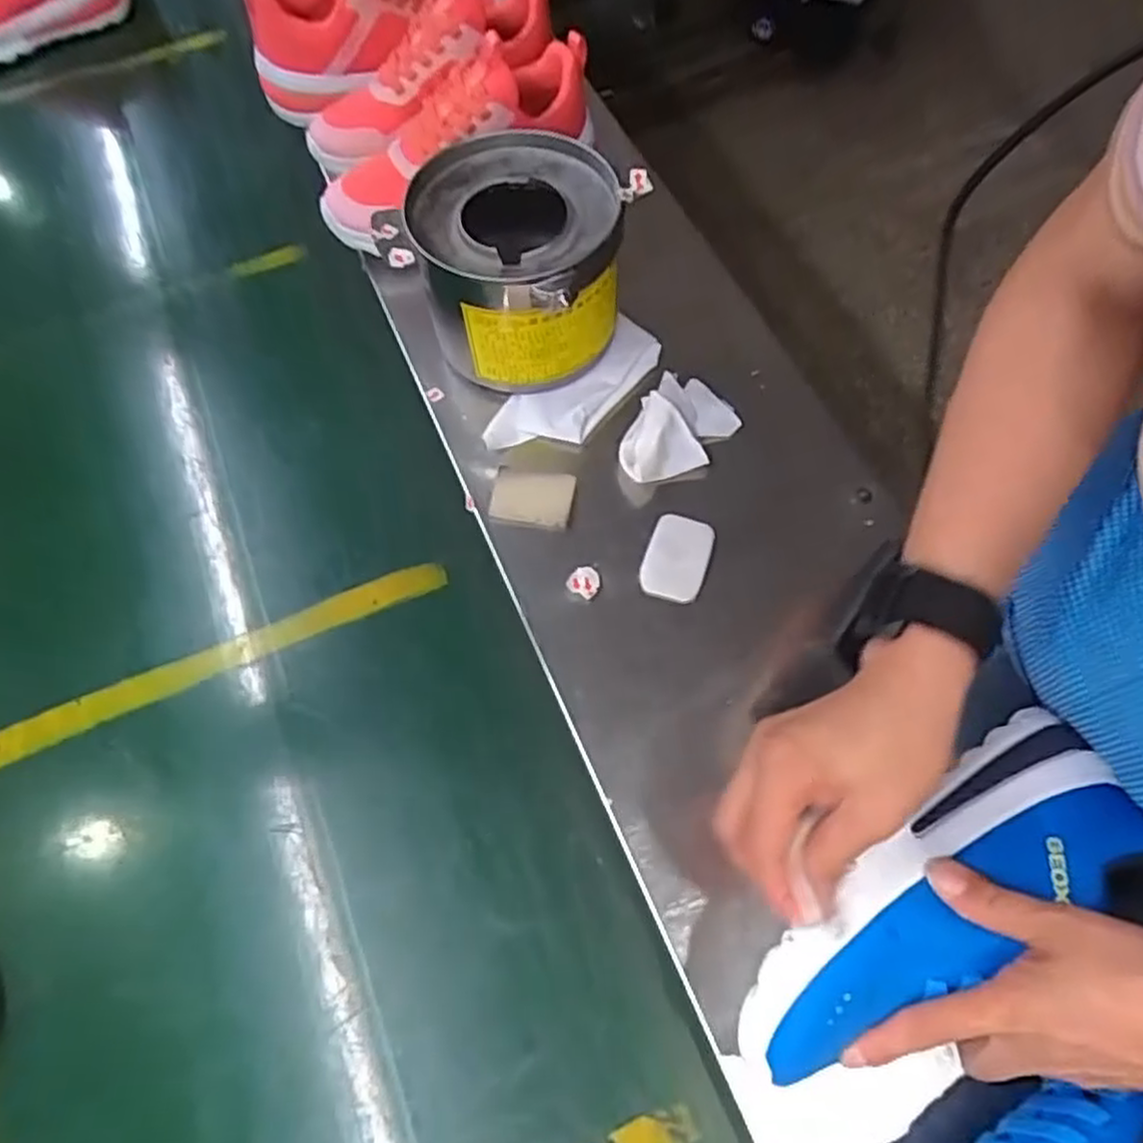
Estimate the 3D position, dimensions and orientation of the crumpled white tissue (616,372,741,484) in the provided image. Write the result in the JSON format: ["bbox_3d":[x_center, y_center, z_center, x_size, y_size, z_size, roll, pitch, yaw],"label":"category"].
[{"bbox_3d":[0.073,-0.102,0.535,0.060,0.028,0.094,35,69,17],"label":"crumpled white tissue"}]

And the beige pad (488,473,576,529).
[{"bbox_3d":[-0.027,-0.052,0.528,0.055,0.008,0.041,9,64,5],"label":"beige pad"}]

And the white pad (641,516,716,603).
[{"bbox_3d":[0.071,-0.009,0.511,0.041,0.013,0.060,17,65,9],"label":"white pad"}]

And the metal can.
[{"bbox_3d":[-0.038,-0.213,0.546,0.132,0.116,0.143,0,63,1],"label":"metal can"}]

